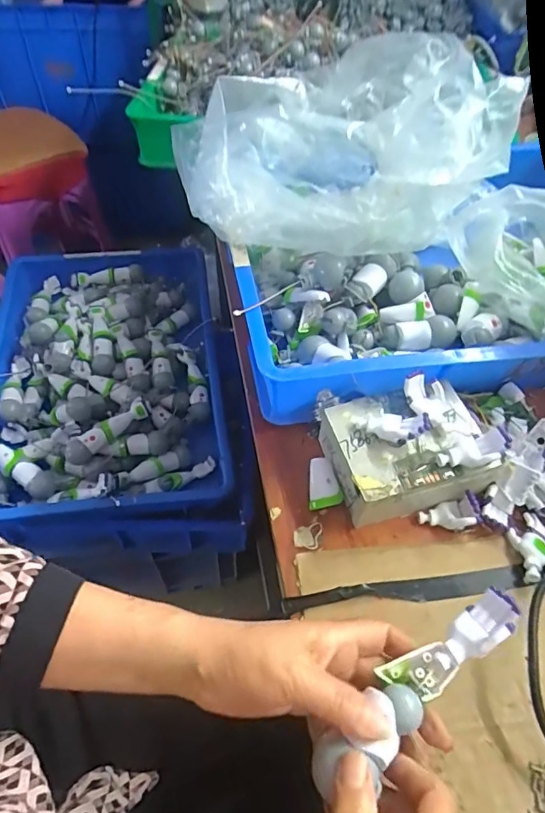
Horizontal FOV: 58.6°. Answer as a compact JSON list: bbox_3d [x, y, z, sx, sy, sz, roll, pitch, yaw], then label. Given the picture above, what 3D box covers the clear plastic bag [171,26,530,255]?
[{"bbox_3d":[0.067,-0.280,0.508,0.311,0.142,0.214,6,53,0],"label":"clear plastic bag"}]

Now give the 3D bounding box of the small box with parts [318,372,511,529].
[{"bbox_3d":[0.115,0.034,0.416,0.125,0.072,0.094,-11,55,-12],"label":"small box with parts"}]

